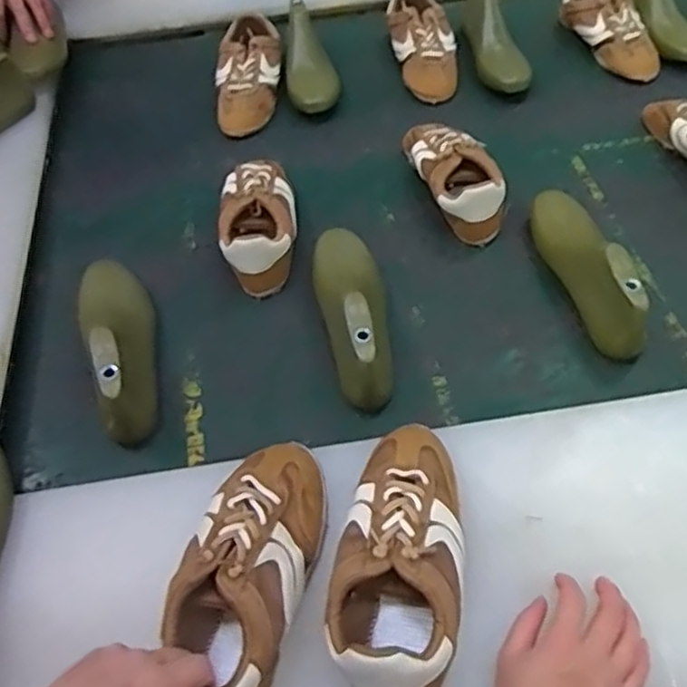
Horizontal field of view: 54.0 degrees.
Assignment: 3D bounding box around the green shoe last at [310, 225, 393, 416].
[{"bbox_3d":[0.009,-0.049,0.733,0.068,0.084,0.237,-12,54,-5],"label":"green shoe last"}]

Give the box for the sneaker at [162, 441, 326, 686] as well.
[{"bbox_3d":[-0.074,0.172,0.519,0.091,0.075,0.222,7,47,9],"label":"sneaker"}]

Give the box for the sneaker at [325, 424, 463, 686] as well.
[{"bbox_3d":[0.046,0.161,0.524,0.092,0.067,0.221,8,54,10],"label":"sneaker"}]

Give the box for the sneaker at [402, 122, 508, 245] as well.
[{"bbox_3d":[0.137,-0.226,0.865,0.085,0.067,0.216,-16,54,-7],"label":"sneaker"}]

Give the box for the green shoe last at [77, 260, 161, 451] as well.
[{"bbox_3d":[-0.239,-0.008,0.716,0.067,0.085,0.233,-15,54,-7],"label":"green shoe last"}]

